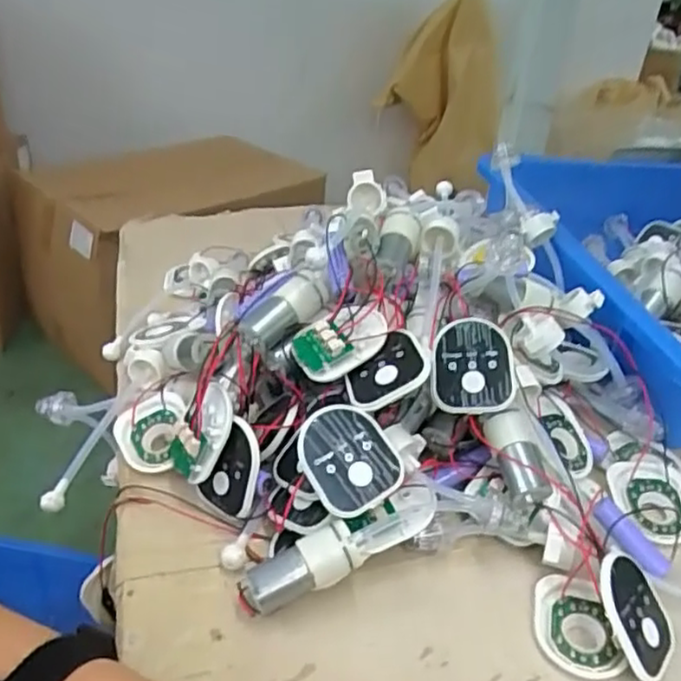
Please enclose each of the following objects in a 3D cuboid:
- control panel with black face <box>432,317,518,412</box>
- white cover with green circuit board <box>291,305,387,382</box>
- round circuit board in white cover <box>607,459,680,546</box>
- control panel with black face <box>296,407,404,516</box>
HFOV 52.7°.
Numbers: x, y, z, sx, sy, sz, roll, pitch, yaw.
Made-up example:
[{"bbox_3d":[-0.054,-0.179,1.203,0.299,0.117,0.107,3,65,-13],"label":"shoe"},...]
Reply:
[{"bbox_3d":[0.079,0.015,0.412,0.048,0.009,0.055,-3,73,6],"label":"control panel with black face"},{"bbox_3d":[0.000,-0.001,0.413,0.056,0.014,0.047,-29,48,-4],"label":"white cover with green circuit board"},{"bbox_3d":[0.194,0.098,0.424,0.049,0.008,0.056,12,32,11],"label":"round circuit board in white cover"},{"bbox_3d":[0.005,0.064,0.377,0.049,0.012,0.058,-26,75,-21],"label":"control panel with black face"}]

